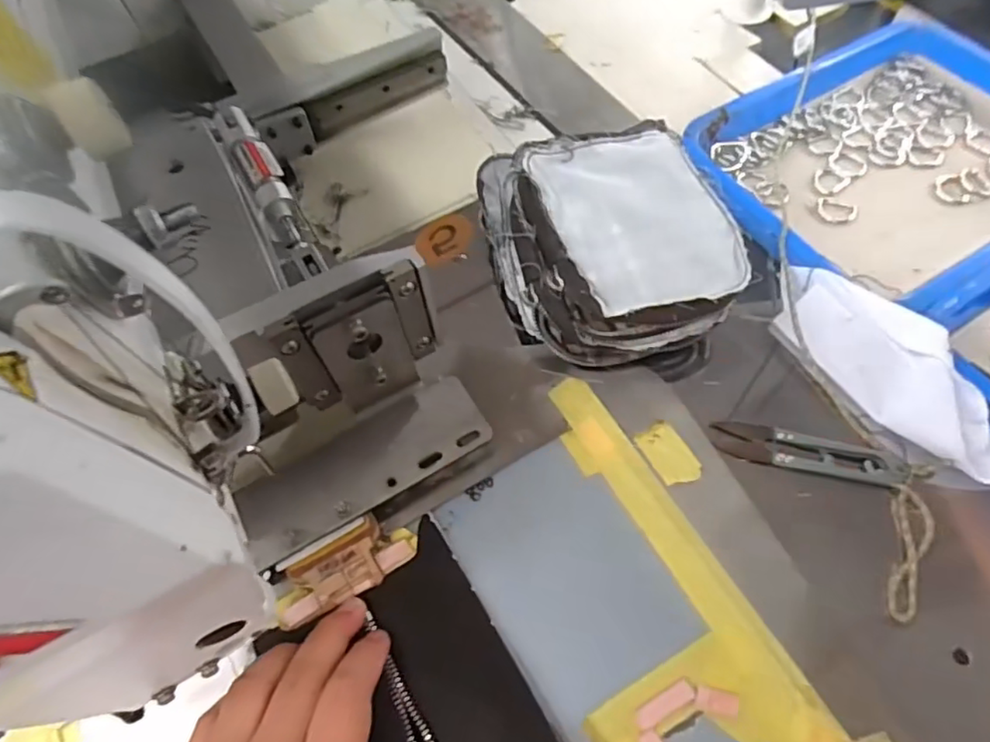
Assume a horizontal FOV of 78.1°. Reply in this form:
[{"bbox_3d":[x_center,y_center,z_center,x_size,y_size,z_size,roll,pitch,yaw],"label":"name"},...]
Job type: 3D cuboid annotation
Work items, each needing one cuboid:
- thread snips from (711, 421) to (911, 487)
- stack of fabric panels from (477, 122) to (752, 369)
[{"bbox_3d":[0.183,0.047,0.357,0.101,0.009,0.024,12,62,10],"label":"thread snips"},{"bbox_3d":[0.073,-0.090,0.411,0.151,0.062,0.178,-10,61,-3],"label":"stack of fabric panels"}]

